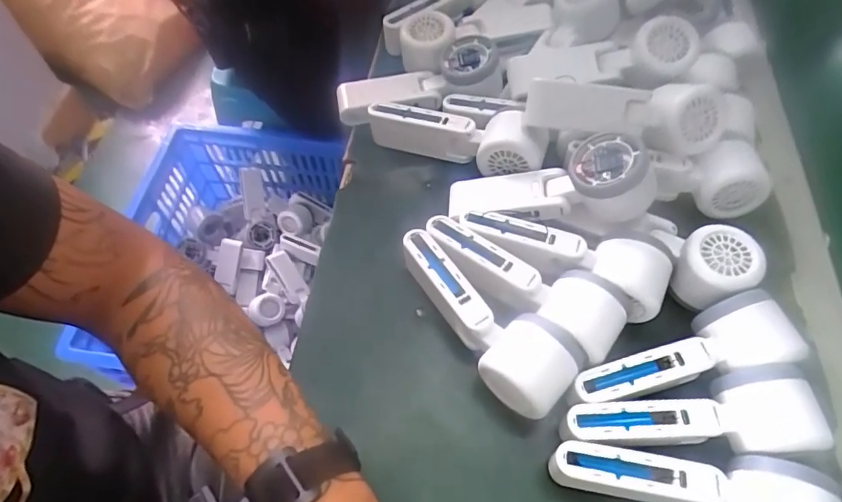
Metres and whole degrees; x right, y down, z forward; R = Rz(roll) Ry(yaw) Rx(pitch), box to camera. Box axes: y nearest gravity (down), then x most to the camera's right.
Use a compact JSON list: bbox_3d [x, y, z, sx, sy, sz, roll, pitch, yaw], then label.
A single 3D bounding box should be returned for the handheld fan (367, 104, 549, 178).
[{"bbox_3d":[0.030,-0.108,0.467,0.169,0.046,0.047,15,60,21],"label":"handheld fan"}]

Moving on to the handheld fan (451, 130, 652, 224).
[{"bbox_3d":[0.103,-0.055,0.422,0.164,0.058,0.062,-1,68,20],"label":"handheld fan"}]

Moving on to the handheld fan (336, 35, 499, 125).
[{"bbox_3d":[-0.005,-0.166,0.496,0.162,0.033,0.059,-15,59,13],"label":"handheld fan"}]

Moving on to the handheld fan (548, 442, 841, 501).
[{"bbox_3d":[0.165,0.148,0.320,0.156,0.064,0.054,15,61,7],"label":"handheld fan"}]

